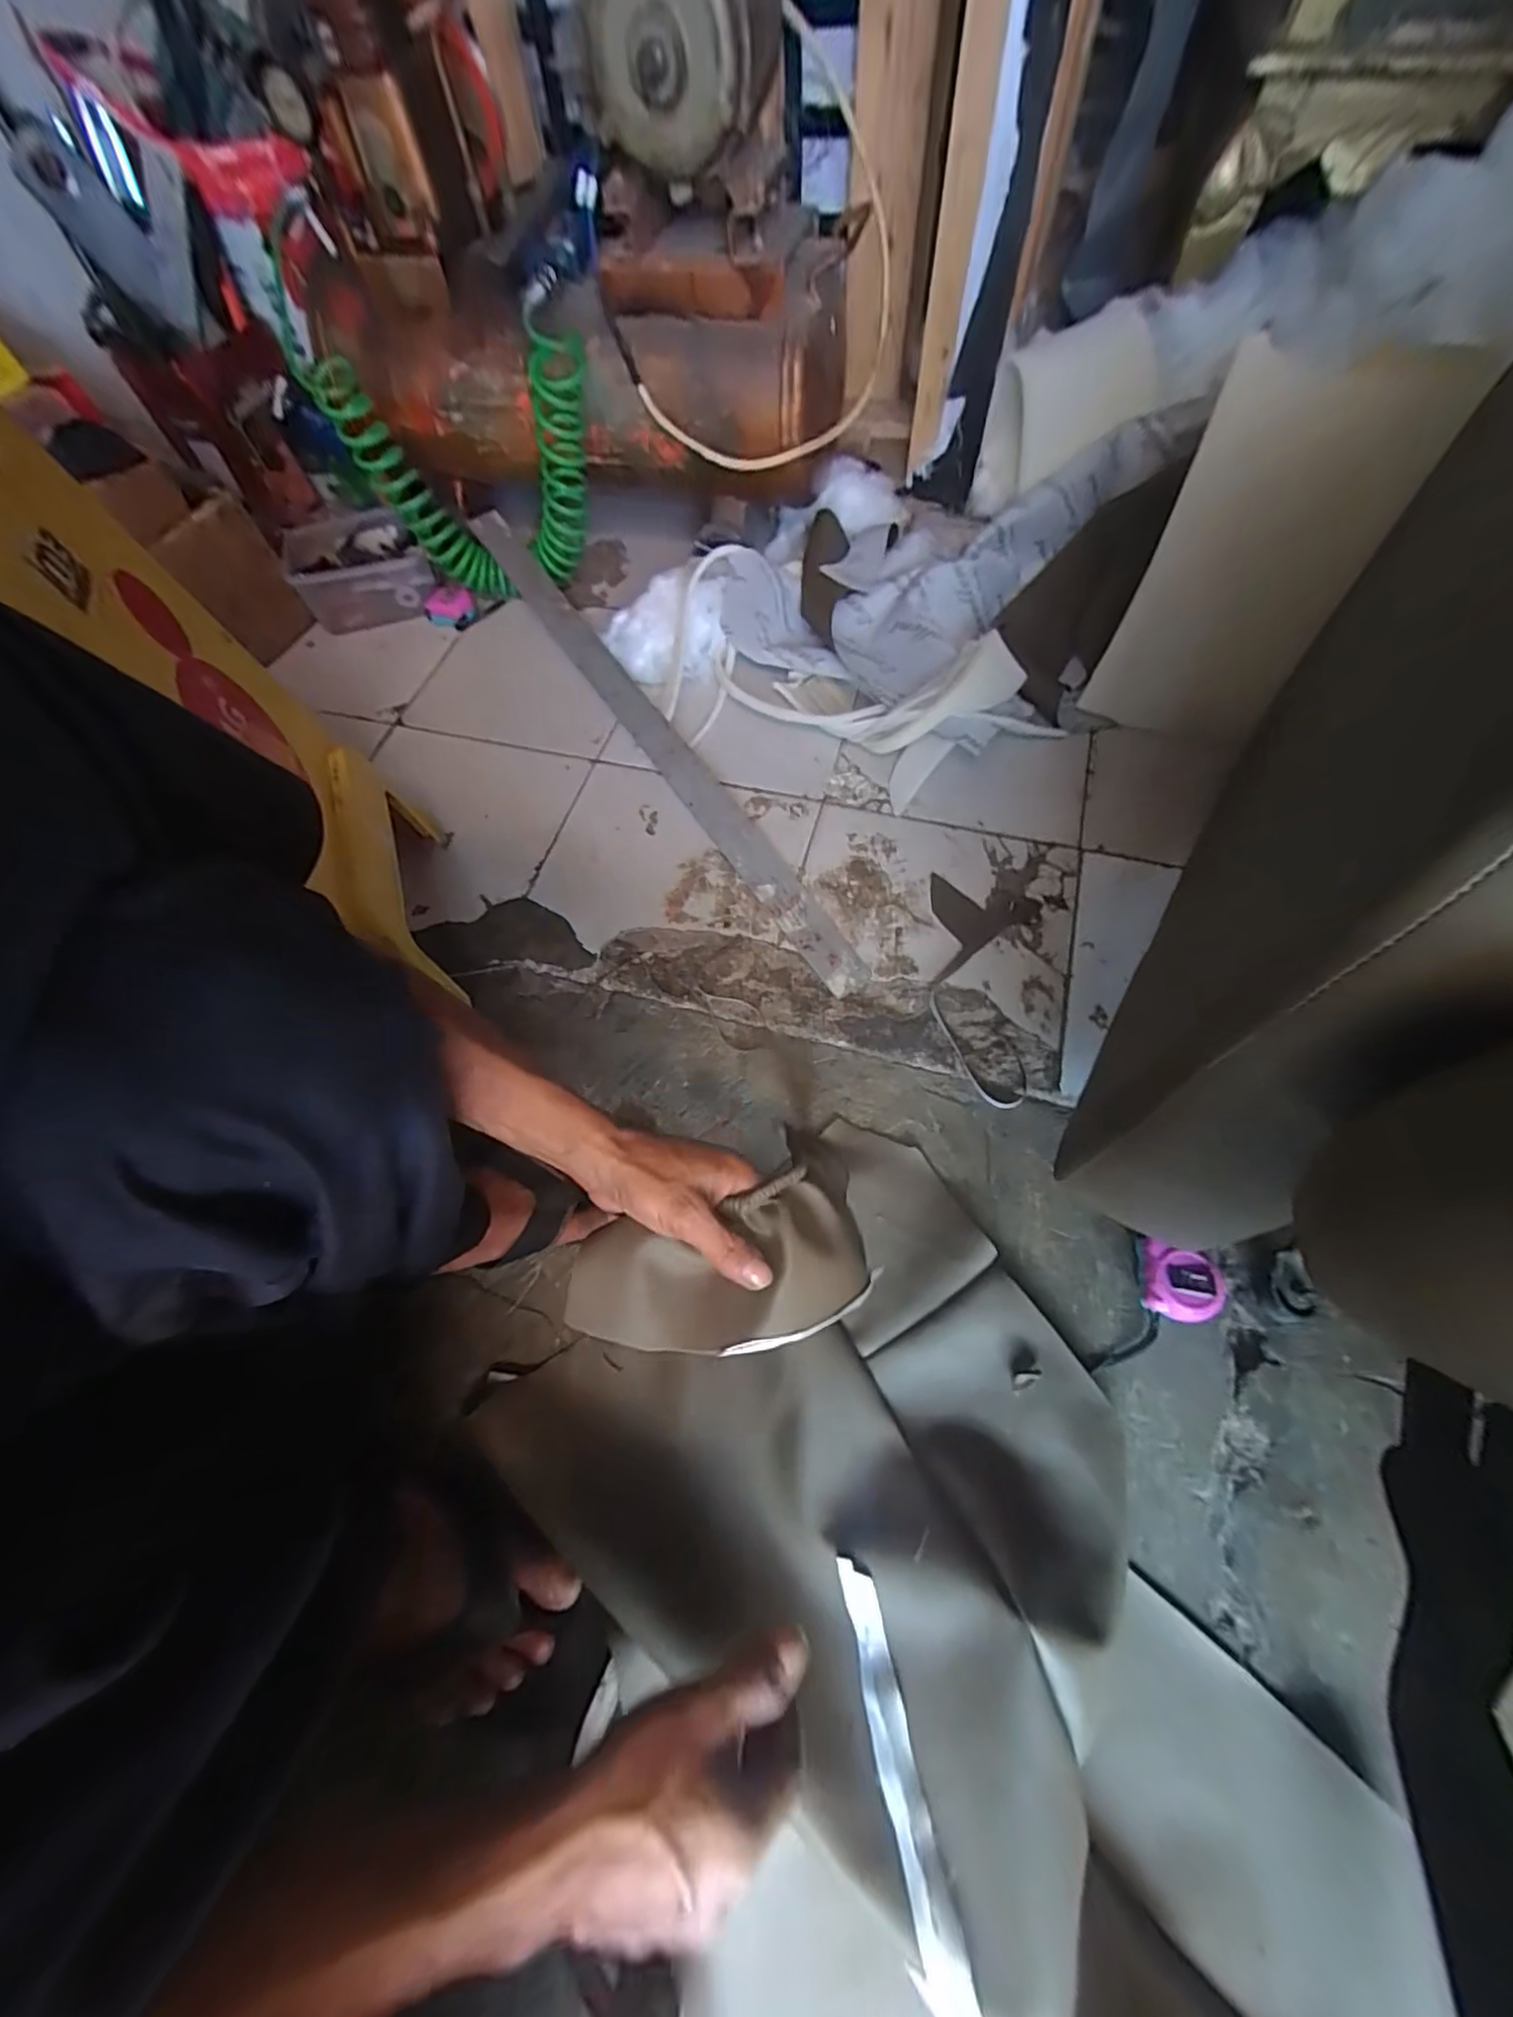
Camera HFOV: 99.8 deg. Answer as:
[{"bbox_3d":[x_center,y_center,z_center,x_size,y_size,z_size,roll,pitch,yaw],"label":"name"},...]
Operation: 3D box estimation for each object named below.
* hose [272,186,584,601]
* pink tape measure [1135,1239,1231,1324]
[{"bbox_3d":[-0.370,-0.701,0.796,0.323,0.345,0.123,12,65,10],"label":"hose"},{"bbox_3d":[0.346,0.226,0.521,0.057,0.033,0.055,14,67,10],"label":"pink tape measure"}]

